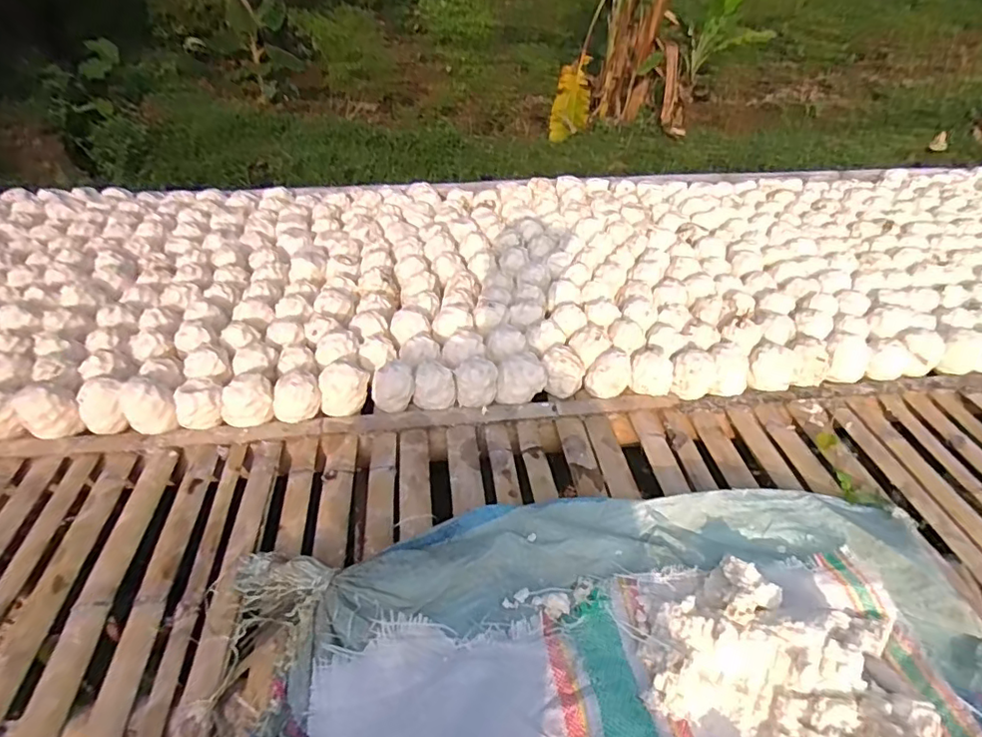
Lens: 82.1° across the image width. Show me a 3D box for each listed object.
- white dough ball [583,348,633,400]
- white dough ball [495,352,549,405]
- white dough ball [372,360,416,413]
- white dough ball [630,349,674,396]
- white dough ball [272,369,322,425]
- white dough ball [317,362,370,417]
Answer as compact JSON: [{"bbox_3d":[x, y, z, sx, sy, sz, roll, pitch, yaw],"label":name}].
[{"bbox_3d":[0.231,0.013,1.110,0.082,0.071,0.085,1,41,-1],"label":"white dough ball"},{"bbox_3d":[0.059,0.022,1.079,0.092,0.076,0.089,1,41,-1],"label":"white dough ball"},{"bbox_3d":[-0.182,0.026,1.043,0.079,0.071,0.083,1,41,-1],"label":"white dough ball"},{"bbox_3d":[0.317,0.011,1.112,0.078,0.063,0.081,1,41,-1],"label":"white dough ball"},{"bbox_3d":[-0.353,0.054,1.012,0.087,0.075,0.074,-22,46,-25],"label":"white dough ball"},{"bbox_3d":[-0.268,0.041,1.031,0.084,0.083,0.079,1,41,-1],"label":"white dough ball"}]

